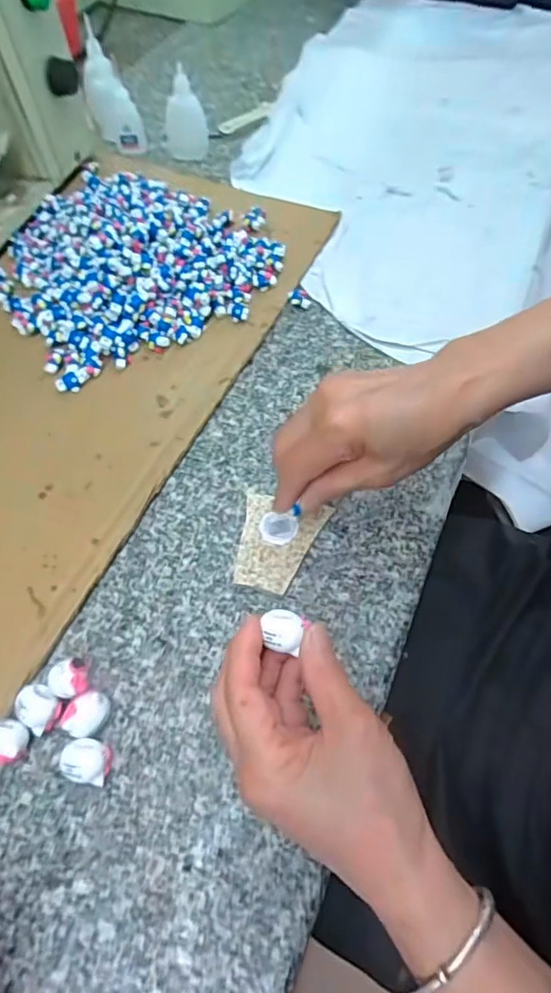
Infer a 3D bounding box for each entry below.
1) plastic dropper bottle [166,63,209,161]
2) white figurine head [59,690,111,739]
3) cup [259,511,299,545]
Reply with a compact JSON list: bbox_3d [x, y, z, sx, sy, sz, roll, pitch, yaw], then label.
[{"bbox_3d":[-0.101,-0.425,0.613,0.048,0.078,0.047,-6,60,-5],"label":"plastic dropper bottle"},{"bbox_3d":[-0.109,0.127,0.316,0.020,0.020,0.026,38,65,17],"label":"white figurine head"},{"bbox_3d":[0.002,0.023,0.378,0.026,0.005,0.023,5,60,0],"label":"cup"}]

